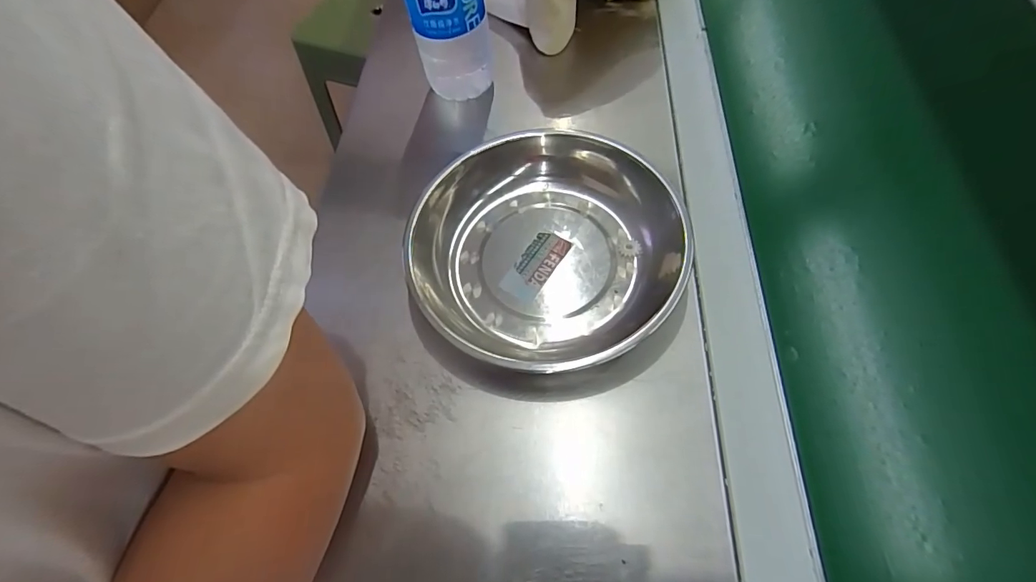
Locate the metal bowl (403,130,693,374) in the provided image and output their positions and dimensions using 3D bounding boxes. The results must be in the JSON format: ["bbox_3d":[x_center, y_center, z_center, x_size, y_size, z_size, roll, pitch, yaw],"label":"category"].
[{"bbox_3d":[0.018,-0.029,0.323,0.183,0.044,0.183,-1,63,2],"label":"metal bowl"}]

